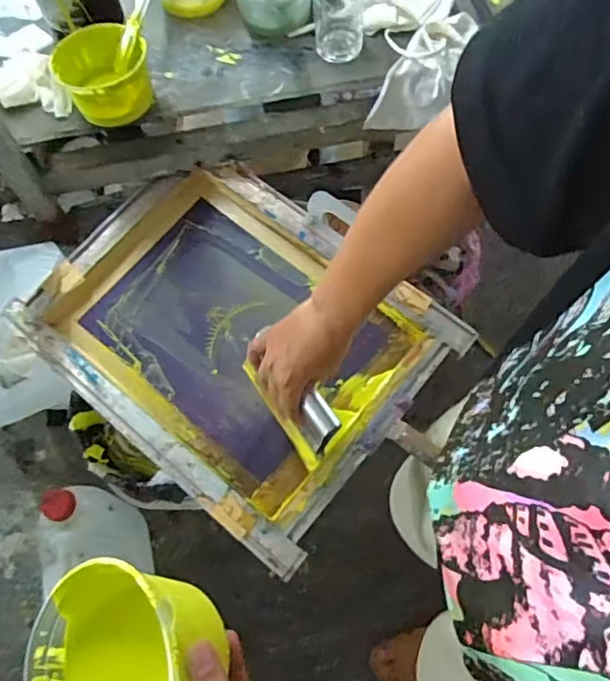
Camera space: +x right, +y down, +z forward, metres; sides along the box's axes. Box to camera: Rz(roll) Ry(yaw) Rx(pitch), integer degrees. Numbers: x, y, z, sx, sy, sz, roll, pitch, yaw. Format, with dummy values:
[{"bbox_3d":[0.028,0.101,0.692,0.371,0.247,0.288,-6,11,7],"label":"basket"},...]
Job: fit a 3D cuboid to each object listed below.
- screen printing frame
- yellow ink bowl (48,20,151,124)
[{"bbox_3d":[-0.090,-0.012,0.754,0.490,0.061,0.378,36,72,19],"label":"screen printing frame"},{"bbox_3d":[-0.250,-0.329,0.735,0.114,0.067,0.118,-10,64,-1],"label":"yellow ink bowl"}]

